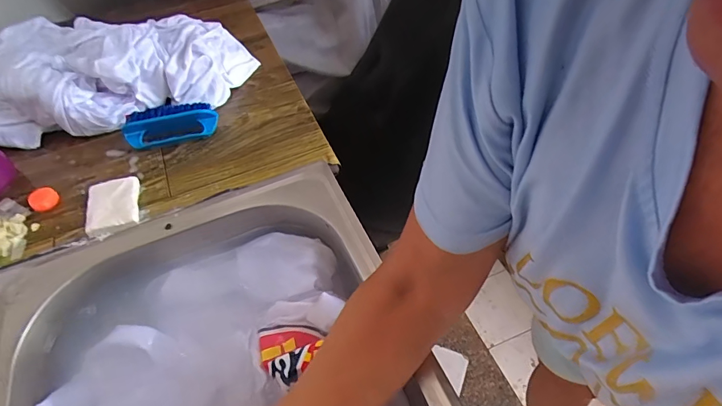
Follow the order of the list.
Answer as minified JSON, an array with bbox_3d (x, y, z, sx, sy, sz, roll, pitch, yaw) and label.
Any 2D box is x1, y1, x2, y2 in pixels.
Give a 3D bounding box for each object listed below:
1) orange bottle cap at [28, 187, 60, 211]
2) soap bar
[{"bbox_3d":[-0.412,-0.006,0.543,0.026,0.019,0.032,32,59,27],"label":"orange bottle cap"},{"bbox_3d":[-0.310,0.002,0.523,0.063,0.021,0.078,-14,50,-8],"label":"soap bar"}]

